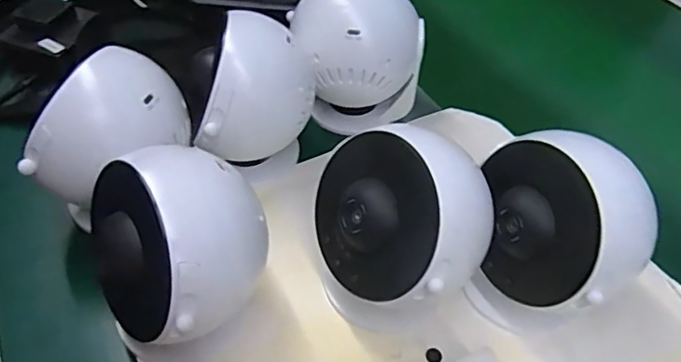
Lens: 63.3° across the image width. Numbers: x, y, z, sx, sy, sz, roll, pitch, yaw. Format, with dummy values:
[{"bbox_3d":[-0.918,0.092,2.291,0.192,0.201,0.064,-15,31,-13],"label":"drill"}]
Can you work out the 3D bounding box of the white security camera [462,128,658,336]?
[{"bbox_3d":[0.128,0.032,0.342,0.077,0.120,0.099,-26,54,-25],"label":"white security camera"}]

